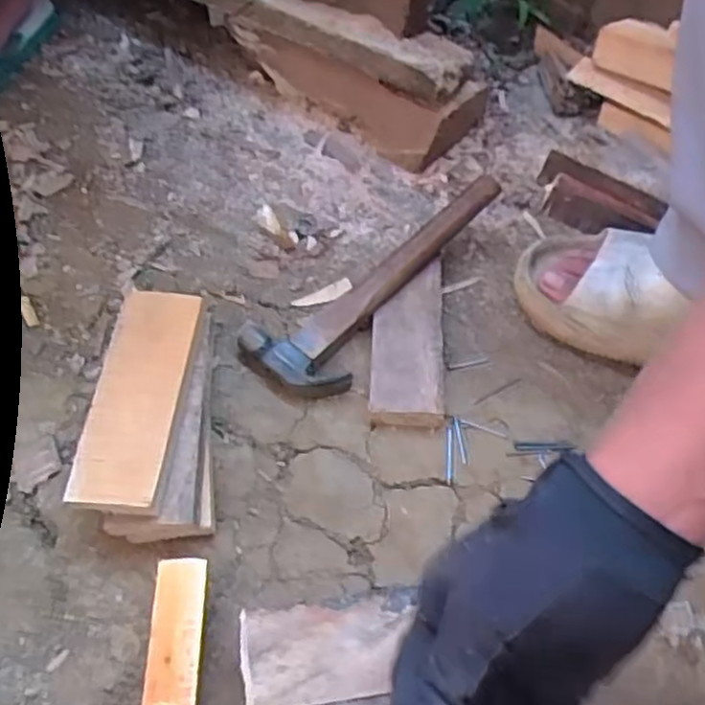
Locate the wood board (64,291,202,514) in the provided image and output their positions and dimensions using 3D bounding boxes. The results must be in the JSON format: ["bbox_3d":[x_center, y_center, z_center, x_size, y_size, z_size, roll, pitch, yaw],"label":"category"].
[{"bbox_3d":[-0.154,0.028,0.523,0.055,0.009,0.172,8,57,-2],"label":"wood board"}]

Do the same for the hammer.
[{"bbox_3d":[0.019,-0.075,0.644,0.095,0.055,0.267,34,61,16],"label":"hammer"}]

